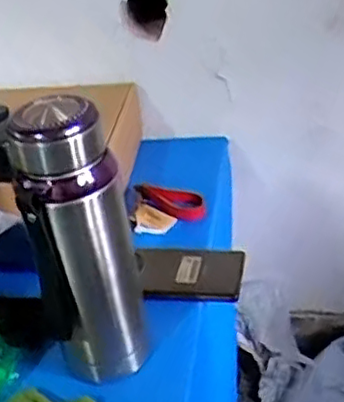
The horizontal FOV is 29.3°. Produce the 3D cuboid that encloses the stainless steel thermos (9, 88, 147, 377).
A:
[{"bbox_3d":[-0.070,0.036,0.521,0.075,0.233,0.058,-12,33,-7],"label":"stainless steel thermos"}]

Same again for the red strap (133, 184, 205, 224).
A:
[{"bbox_3d":[-0.003,-0.001,0.777,0.097,0.022,0.033,21,42,37],"label":"red strap"}]

